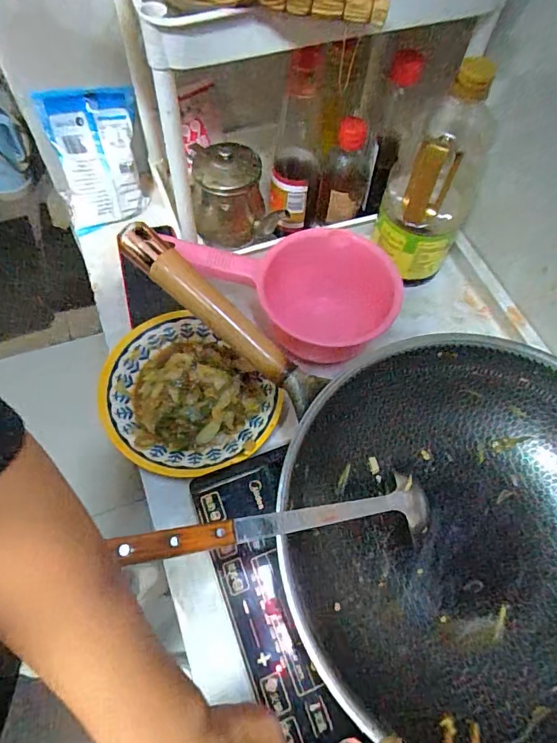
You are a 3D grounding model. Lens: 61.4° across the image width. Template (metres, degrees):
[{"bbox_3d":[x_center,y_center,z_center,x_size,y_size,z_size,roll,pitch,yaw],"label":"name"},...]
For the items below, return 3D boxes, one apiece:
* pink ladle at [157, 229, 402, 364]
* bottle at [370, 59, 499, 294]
[{"bbox_3d":[0.018,-0.092,0.583,0.259,0.155,0.087,-1,61,-5],"label":"pink ladle"},{"bbox_3d":[0.173,-0.210,0.524,0.099,0.229,0.078,25,62,9],"label":"bottle"}]

